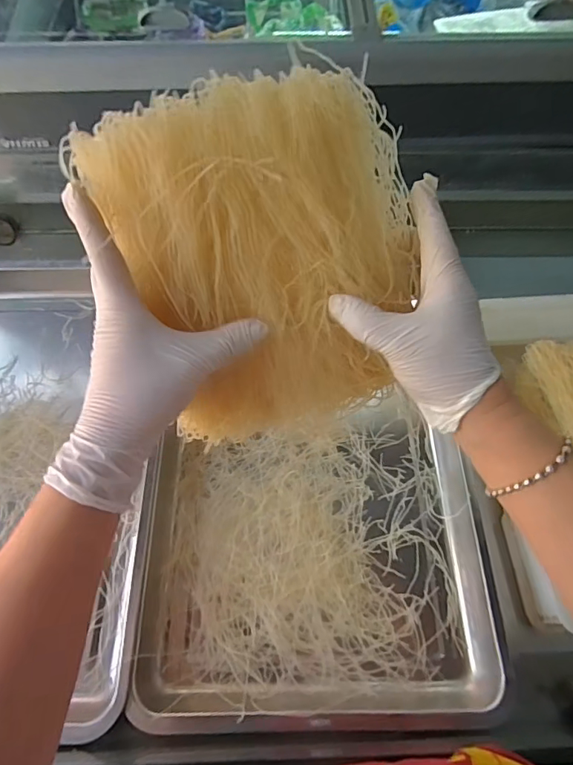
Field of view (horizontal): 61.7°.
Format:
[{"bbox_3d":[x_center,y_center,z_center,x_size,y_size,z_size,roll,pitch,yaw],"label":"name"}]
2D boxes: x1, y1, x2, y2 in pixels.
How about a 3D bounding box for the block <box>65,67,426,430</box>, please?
[{"bbox_3d":[-0.007,-0.076,0.303,0.181,0.206,0.035,-18,19,2],"label":"block"}]

